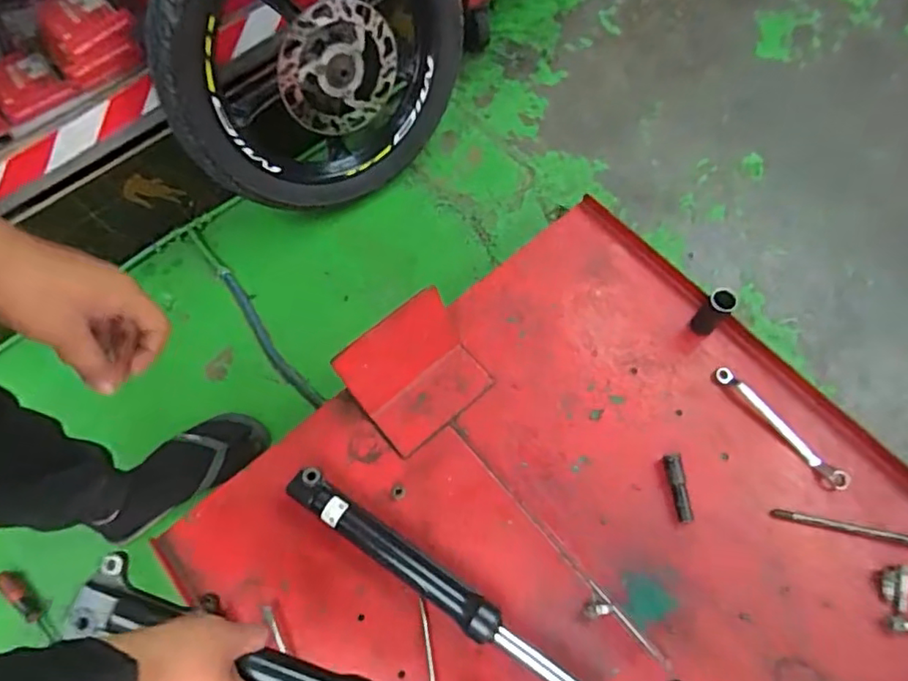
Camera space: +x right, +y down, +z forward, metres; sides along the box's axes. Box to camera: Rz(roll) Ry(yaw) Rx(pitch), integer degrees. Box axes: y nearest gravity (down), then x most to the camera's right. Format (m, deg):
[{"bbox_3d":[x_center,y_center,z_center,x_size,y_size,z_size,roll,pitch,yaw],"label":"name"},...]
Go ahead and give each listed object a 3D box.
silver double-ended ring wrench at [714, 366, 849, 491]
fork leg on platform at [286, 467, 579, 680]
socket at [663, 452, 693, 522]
[{"bbox_3d":[0.406,0.105,0.728,0.025,0.015,0.192,-39,71,-14],"label":"silver double-ended ring wrench"},{"bbox_3d":[-0.021,0.274,0.656,0.406,0.035,0.041,32,71,14],"label":"fork leg on platform"},{"bbox_3d":[0.267,0.175,0.697,0.019,0.019,0.078,-6,67,-1],"label":"socket"}]

